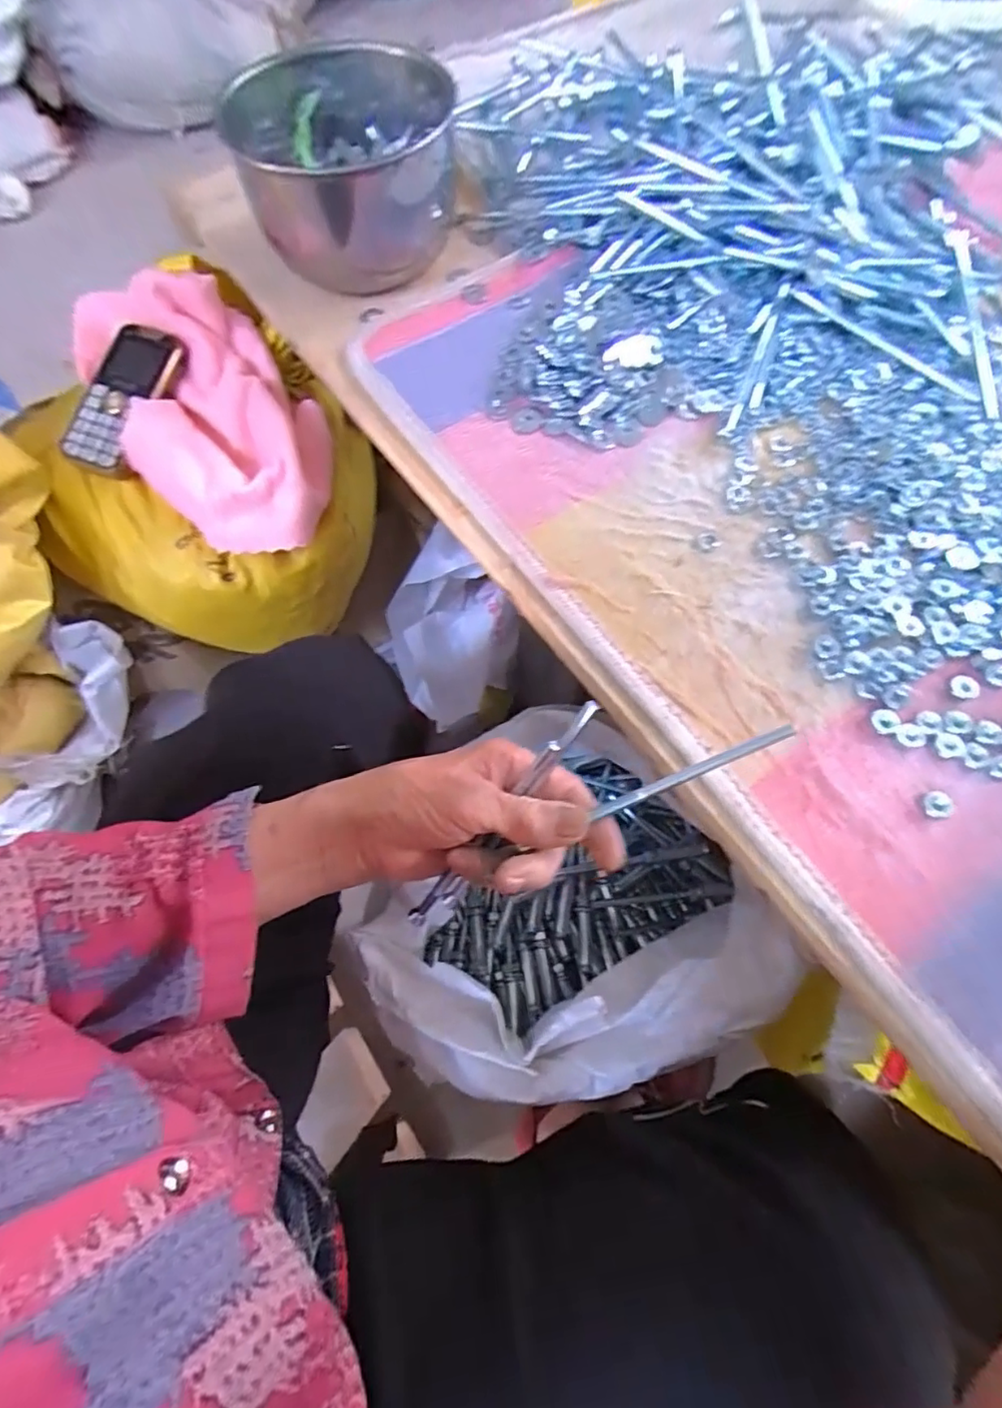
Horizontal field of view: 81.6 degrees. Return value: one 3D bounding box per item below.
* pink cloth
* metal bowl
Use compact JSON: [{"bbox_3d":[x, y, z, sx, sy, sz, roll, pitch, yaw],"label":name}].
[{"bbox_3d":[-0.236,-0.242,0.463,0.143,0.076,0.261,-36,73,-12],"label":"pink cloth"},{"bbox_3d":[-0.118,-0.429,0.456,0.164,0.085,0.201,-15,69,-6],"label":"metal bowl"}]

